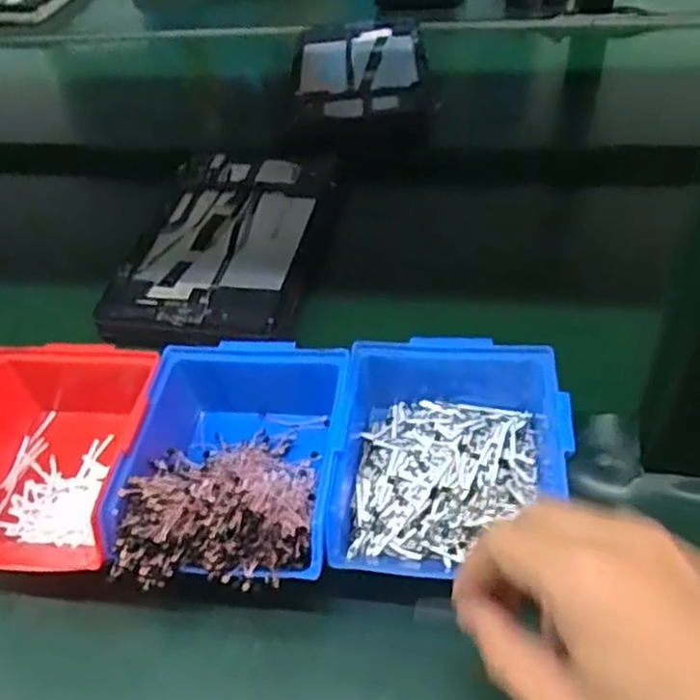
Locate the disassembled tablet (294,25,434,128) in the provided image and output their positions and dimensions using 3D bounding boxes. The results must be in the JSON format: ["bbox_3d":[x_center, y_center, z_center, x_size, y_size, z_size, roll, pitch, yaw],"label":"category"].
[{"bbox_3d":[0.012,-0.321,0.795,0.144,0.018,0.233,-5,48,2],"label":"disassembled tablet"}]

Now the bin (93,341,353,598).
[{"bbox_3d":[-0.064,0.060,0.424,0.124,0.070,0.182,0,48,7],"label":"bin"}]

